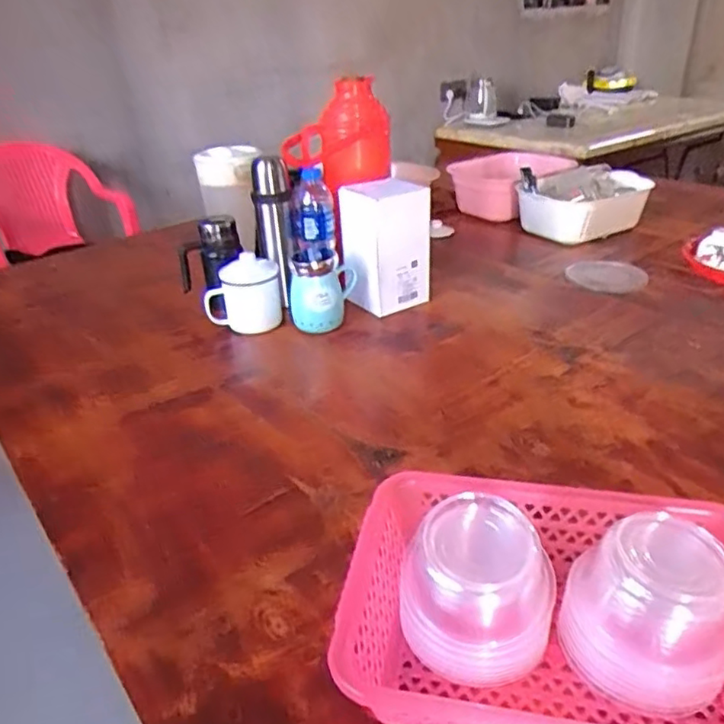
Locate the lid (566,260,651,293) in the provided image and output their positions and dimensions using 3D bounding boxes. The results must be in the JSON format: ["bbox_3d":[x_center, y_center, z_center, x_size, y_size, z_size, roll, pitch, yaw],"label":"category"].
[{"bbox_3d":[0.474,-0.171,1.189,0.144,0.009,0.155,-2,27,1],"label":"lid"}]

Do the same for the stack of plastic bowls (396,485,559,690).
[{"bbox_3d":[0.088,0.172,0.463,0.104,0.108,0.093,17,33,33],"label":"stack of plastic bowls"}]

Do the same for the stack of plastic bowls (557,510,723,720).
[{"bbox_3d":[0.206,0.179,0.436,0.102,0.103,0.094,-3,27,-1],"label":"stack of plastic bowls"}]

